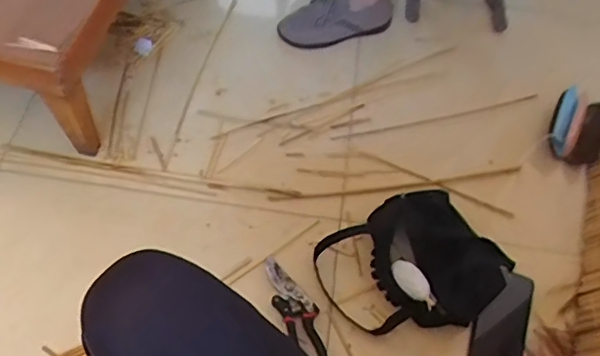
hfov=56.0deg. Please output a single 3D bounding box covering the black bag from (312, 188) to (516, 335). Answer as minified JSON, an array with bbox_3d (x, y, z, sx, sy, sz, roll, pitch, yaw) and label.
[{"bbox_3d":[0.177,0.130,0.872,0.261,0.078,0.226,-31,65,-20],"label":"black bag"}]

